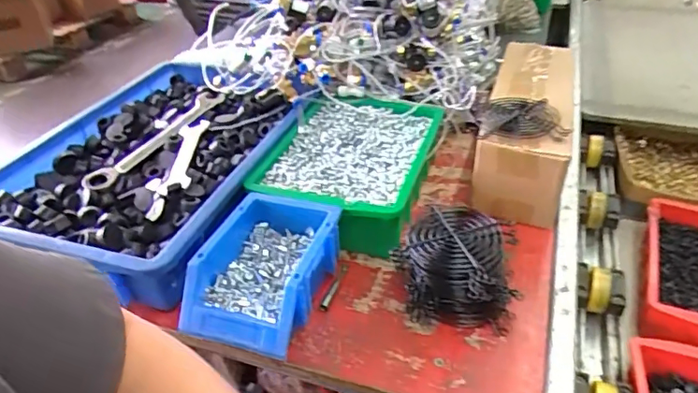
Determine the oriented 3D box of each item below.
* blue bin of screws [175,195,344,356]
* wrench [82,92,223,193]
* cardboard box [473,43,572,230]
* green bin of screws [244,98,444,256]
[{"bbox_3d":[-0.082,0.075,0.506,0.114,0.074,0.153,10,39,19],"label":"blue bin of screws"},{"bbox_3d":[-0.244,-0.082,0.673,0.052,0.017,0.252,11,39,20],"label":"wrench"},{"bbox_3d":[0.240,-0.100,0.690,0.111,0.097,0.321,10,39,19],"label":"cardboard box"},{"bbox_3d":[0.004,-0.030,0.641,0.193,0.075,0.263,9,38,18],"label":"green bin of screws"}]

